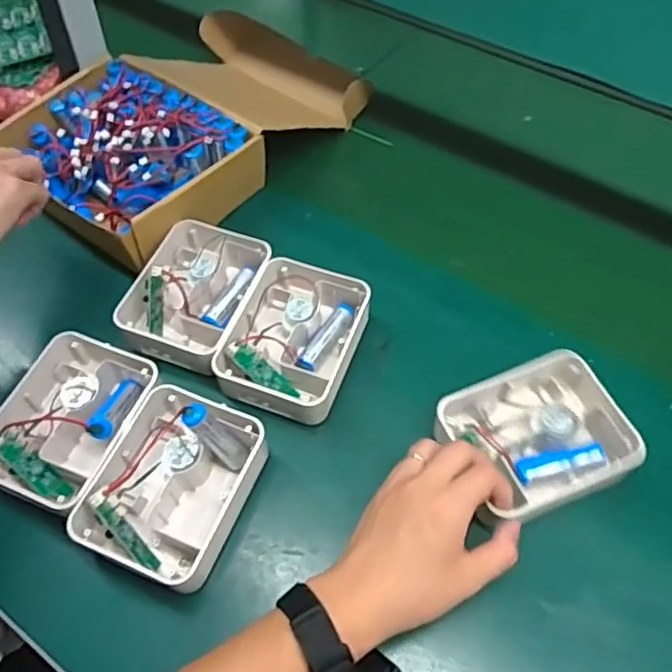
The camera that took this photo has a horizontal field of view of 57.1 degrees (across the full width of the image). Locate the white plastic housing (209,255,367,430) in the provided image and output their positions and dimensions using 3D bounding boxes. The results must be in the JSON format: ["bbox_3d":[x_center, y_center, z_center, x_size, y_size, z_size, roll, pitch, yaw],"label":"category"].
[{"bbox_3d":[-0.035,0.001,0.533,0.099,0.045,0.128,17,55,10],"label":"white plastic housing"}]

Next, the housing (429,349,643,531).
[{"bbox_3d":[0.150,0.075,0.467,0.128,0.034,0.112,-14,56,-12],"label":"housing"}]

